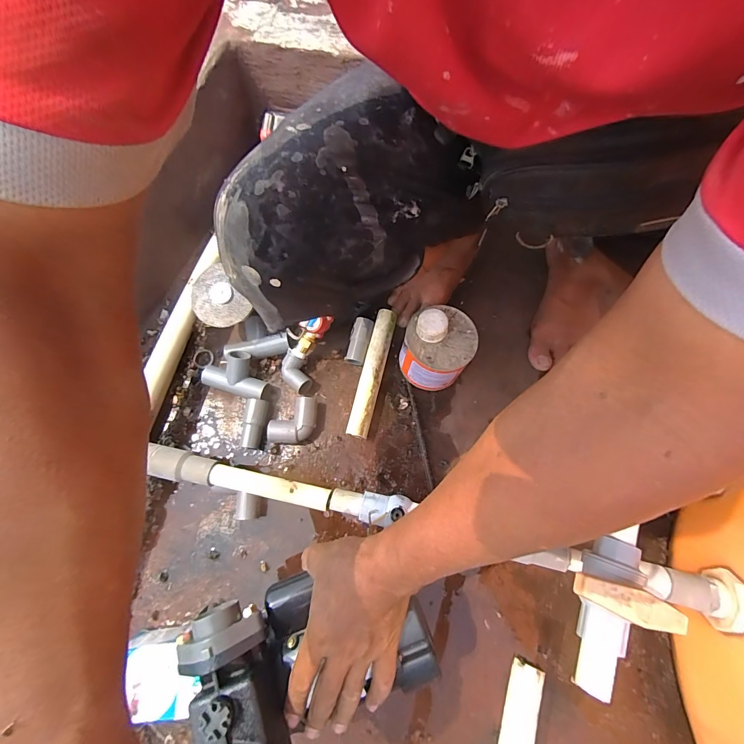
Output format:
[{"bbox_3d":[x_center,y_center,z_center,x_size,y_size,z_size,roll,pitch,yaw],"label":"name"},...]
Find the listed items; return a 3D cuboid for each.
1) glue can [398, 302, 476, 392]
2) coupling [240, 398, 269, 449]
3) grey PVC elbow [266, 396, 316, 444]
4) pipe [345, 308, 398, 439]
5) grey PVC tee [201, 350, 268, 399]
[{"bbox_3d":[0.096,-0.035,0.531,0.094,0.122,0.102,-1,72,2],"label":"glue can"},{"bbox_3d":[-0.178,0.078,0.549,0.027,0.032,0.071,9,72,5],"label":"coupling"},{"bbox_3d":[-0.114,0.078,0.546,0.085,0.031,0.050,-41,75,-11],"label":"grey PVC elbow"},{"bbox_3d":[0.001,0.001,0.566,0.033,0.036,0.203,13,73,6],"label":"pipe"},{"bbox_3d":[-0.207,0.002,0.564,0.094,0.052,0.066,13,72,6],"label":"grey PVC tee"}]

